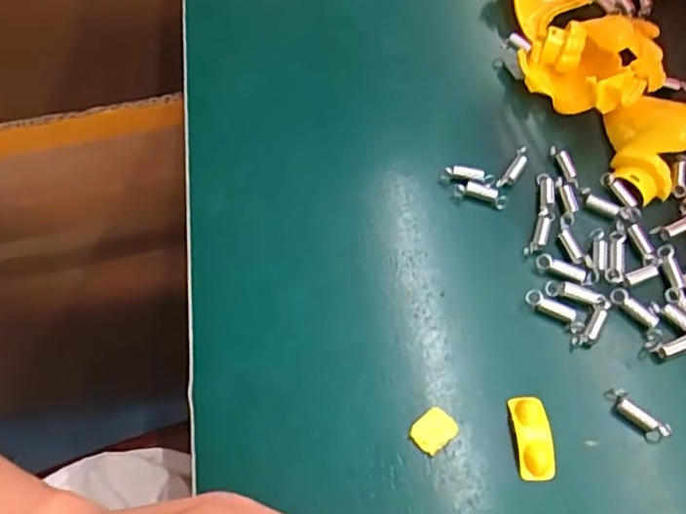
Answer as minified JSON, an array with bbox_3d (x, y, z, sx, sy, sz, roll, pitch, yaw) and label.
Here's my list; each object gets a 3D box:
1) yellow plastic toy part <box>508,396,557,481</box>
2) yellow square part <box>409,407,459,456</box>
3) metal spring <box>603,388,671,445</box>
[{"bbox_3d":[0.077,0.073,0.255,0.014,0.007,0.033,-2,62,-4],"label":"yellow plastic toy part"},{"bbox_3d":[0.038,0.071,0.257,0.018,0.004,0.014,-38,70,-20],"label":"yellow square part"},{"bbox_3d":[0.123,0.066,0.261,0.008,0.008,0.028,-36,69,-20],"label":"metal spring"}]

